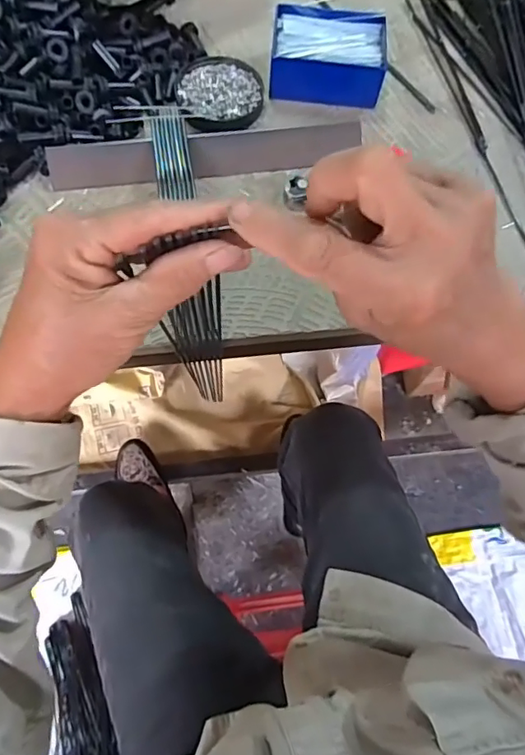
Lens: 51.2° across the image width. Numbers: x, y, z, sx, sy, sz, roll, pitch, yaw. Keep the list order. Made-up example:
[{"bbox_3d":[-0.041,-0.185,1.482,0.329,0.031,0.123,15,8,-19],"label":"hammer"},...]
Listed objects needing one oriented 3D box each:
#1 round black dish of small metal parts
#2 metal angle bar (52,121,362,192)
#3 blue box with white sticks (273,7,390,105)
[{"bbox_3d":[-0.041,-0.276,0.534,0.084,0.014,0.081,1,69,-3],"label":"round black dish of small metal parts"},{"bbox_3d":[-0.048,-0.200,0.493,0.276,0.025,0.031,-8,70,-6],"label":"metal angle bar"},{"bbox_3d":[0.064,-0.315,0.542,0.107,0.047,0.086,3,69,-2],"label":"blue box with white sticks"}]

